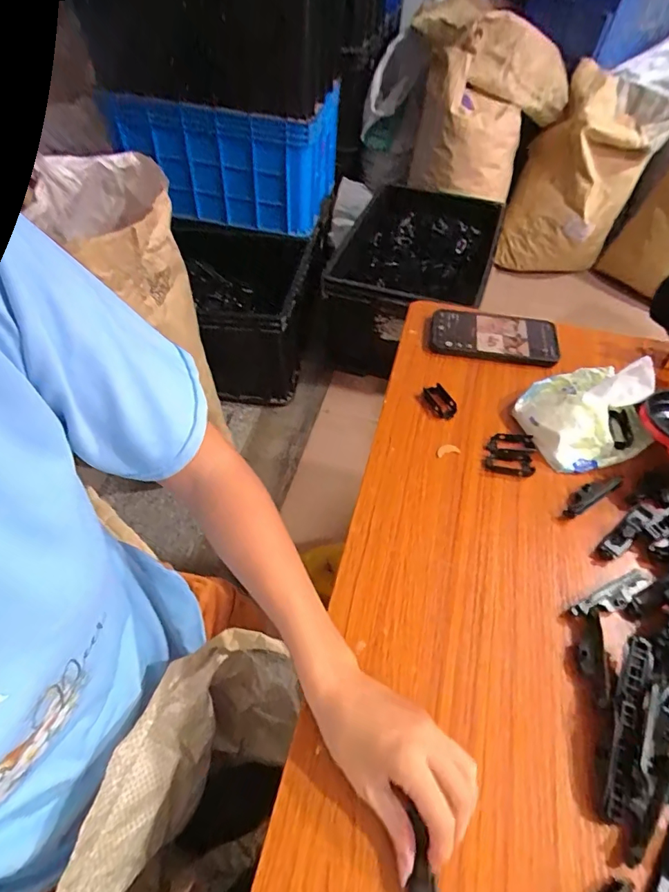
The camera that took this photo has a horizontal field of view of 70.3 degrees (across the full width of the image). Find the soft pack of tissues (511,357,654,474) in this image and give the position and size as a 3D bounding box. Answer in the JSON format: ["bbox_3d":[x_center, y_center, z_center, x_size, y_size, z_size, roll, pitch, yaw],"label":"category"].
[{"bbox_3d":[0.272,-0.044,0.503,0.121,0.081,0.111,-13,53,-11],"label":"soft pack of tissues"}]

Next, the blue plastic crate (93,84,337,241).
[{"bbox_3d":[-0.305,-0.934,1.495,0.578,0.330,0.407,14,53,10],"label":"blue plastic crate"}]

